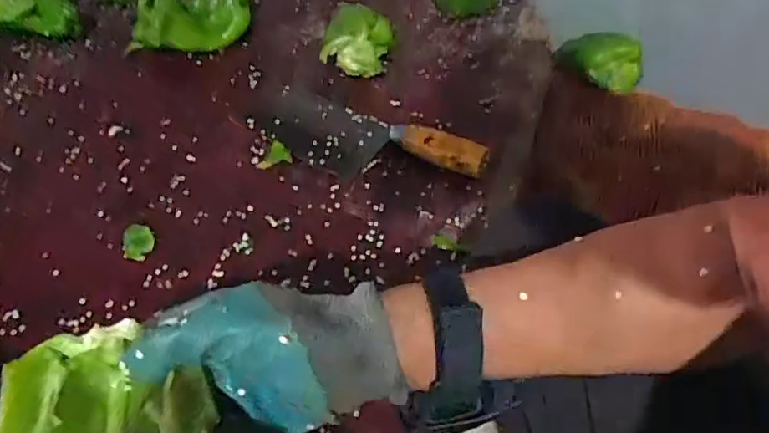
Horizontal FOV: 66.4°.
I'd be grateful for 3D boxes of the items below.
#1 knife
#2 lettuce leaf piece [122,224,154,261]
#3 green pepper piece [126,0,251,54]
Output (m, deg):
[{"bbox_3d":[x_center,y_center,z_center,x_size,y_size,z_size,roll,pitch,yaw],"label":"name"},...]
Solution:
[{"bbox_3d":[-0.026,-0.073,0.574,0.232,0.031,0.084,26,55,20],"label":"knife"},{"bbox_3d":[-0.214,0.021,0.510,0.026,0.010,0.033,-10,51,-7],"label":"lettuce leaf piece"},{"bbox_3d":[-0.231,-0.238,0.677,0.150,0.088,0.081,-14,52,-10],"label":"green pepper piece"}]

